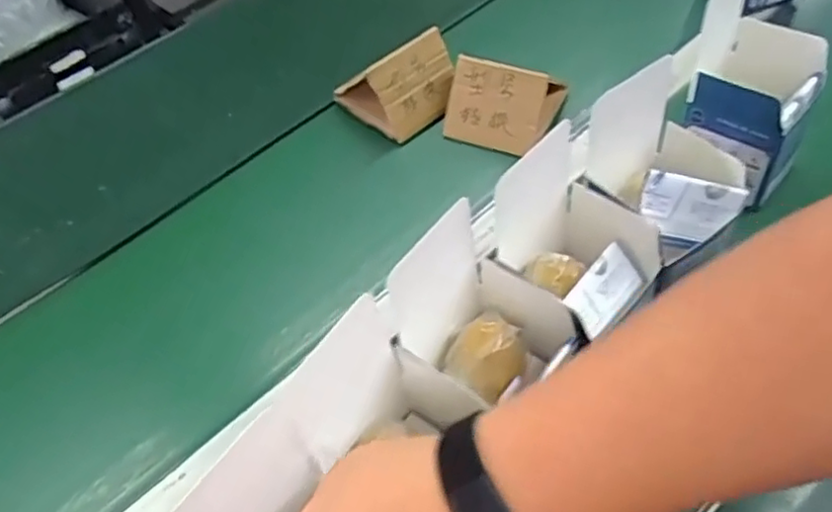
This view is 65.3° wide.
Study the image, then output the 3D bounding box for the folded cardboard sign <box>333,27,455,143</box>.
[{"bbox_3d":[-0.018,-0.197,0.710,0.097,0.077,0.095,-38,57,-24],"label":"folded cardboard sign"}]

